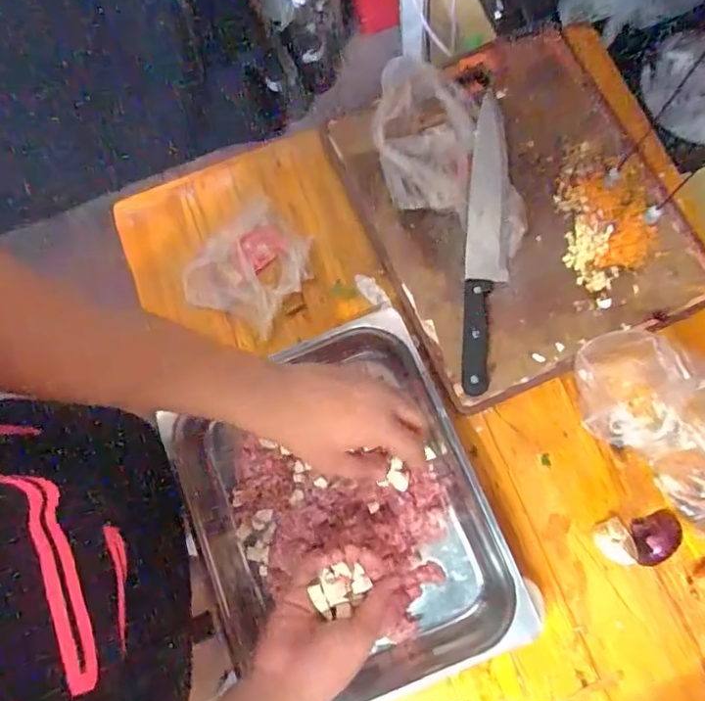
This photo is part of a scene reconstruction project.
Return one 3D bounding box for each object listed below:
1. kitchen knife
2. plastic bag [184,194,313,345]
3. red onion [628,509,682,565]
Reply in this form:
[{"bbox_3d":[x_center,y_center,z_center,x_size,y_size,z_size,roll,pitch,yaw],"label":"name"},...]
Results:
[{"bbox_3d":[0.140,-0.118,0.578,0.042,0.013,0.322,2,78,5],"label":"kitchen knife"},{"bbox_3d":[-0.111,-0.094,0.617,0.119,0.032,0.137,34,83,10],"label":"plastic bag"},{"bbox_3d":[0.280,0.173,0.506,0.048,0.024,0.040,-20,77,0],"label":"red onion"}]

